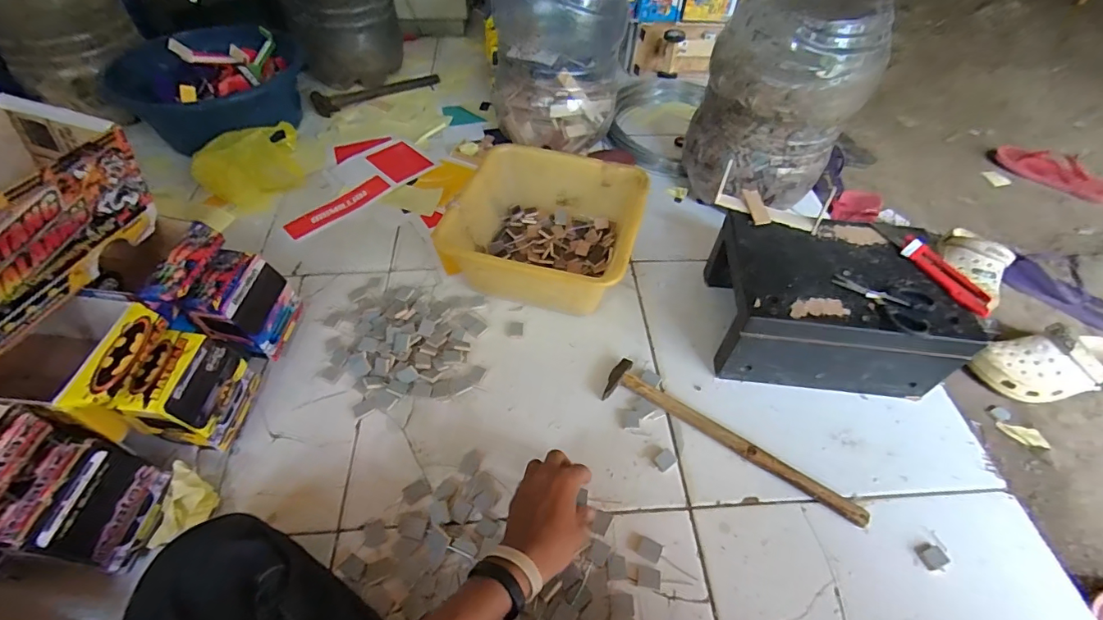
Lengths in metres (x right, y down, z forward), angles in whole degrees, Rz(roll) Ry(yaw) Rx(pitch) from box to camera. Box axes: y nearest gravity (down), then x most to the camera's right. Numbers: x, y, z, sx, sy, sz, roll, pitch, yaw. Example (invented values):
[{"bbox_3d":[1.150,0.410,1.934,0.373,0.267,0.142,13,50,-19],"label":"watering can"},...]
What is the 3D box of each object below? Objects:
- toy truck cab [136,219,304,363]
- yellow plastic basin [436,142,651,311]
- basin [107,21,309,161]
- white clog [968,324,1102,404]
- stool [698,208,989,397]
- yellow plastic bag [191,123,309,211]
[{"bbox_3d":[-0.410,-0.005,0.628,0.084,0.181,0.117,7,51,4],"label":"toy truck cab"},{"bbox_3d":[-0.004,-0.125,0.752,0.268,0.121,0.265,15,55,11],"label":"yellow plastic basin"},{"bbox_3d":[-0.646,-0.442,0.952,0.317,0.116,0.324,1,51,-1],"label":"basin"},{"bbox_3d":[0.810,0.088,0.762,0.234,0.093,0.097,-2,51,-3],"label":"white clog"},{"bbox_3d":[0.377,-0.011,0.666,0.276,0.136,0.205,5,54,4],"label":"stool"},{"bbox_3d":[-0.548,-0.279,0.892,0.128,0.091,0.203,36,61,24],"label":"yellow plastic bag"}]

